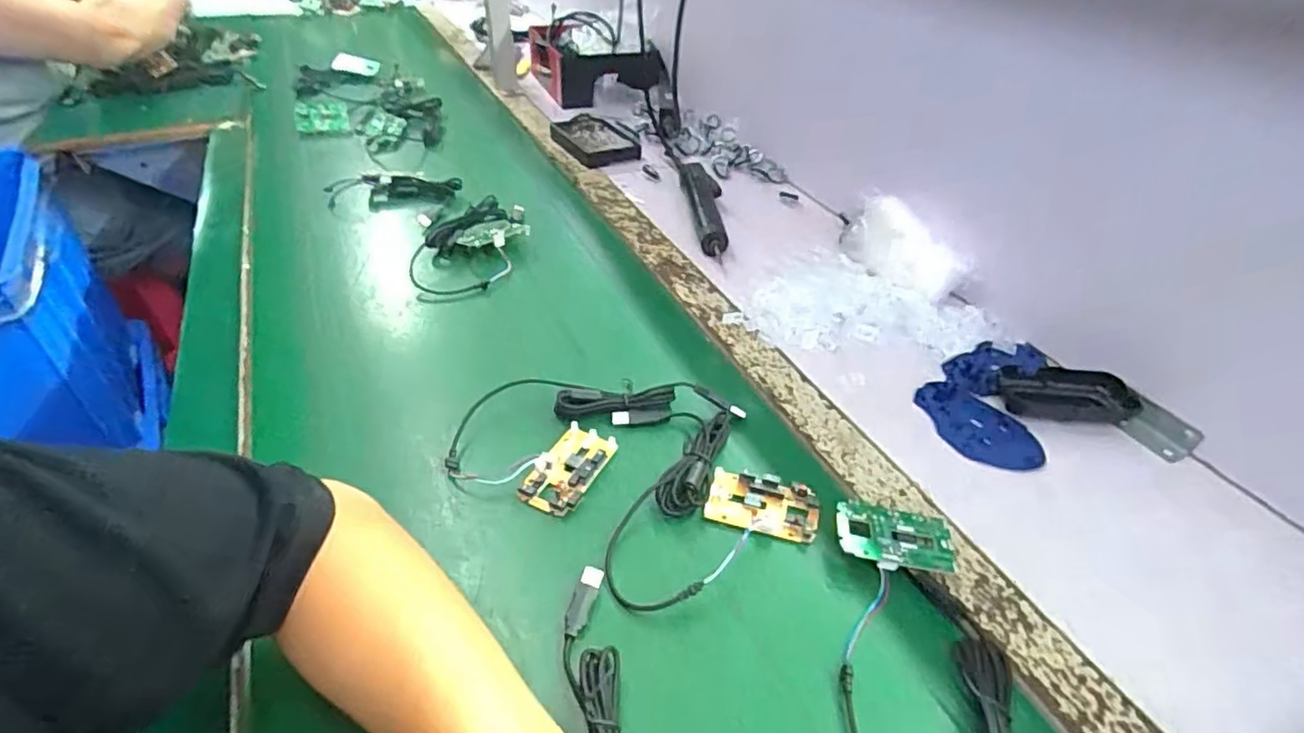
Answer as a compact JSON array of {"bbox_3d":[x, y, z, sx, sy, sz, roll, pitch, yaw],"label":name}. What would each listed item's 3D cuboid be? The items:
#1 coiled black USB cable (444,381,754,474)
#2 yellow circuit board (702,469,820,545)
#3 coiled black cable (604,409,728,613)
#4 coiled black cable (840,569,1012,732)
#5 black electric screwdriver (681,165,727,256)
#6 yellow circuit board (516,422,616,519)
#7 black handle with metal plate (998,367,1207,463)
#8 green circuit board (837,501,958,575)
[{"bbox_3d":[-0.051,0.033,0.522,0.236,0.024,0.075,-11,44,-14],"label":"coiled black USB cable"},{"bbox_3d":[0.080,0.099,0.456,0.077,0.015,0.043,10,43,8],"label":"yellow circuit board"},{"bbox_3d":[0.015,0.093,0.457,0.082,0.022,0.175,5,42,2],"label":"coiled black cable"},{"bbox_3d":[0.159,0.179,0.360,0.094,0.023,0.138,13,43,12],"label":"coiled black cable"},{"bbox_3d":[0.069,-0.211,0.808,0.043,0.033,0.217,-2,39,-5],"label":"black electric screwdriver"},{"bbox_3d":[-0.063,0.075,0.477,0.045,0.010,0.077,18,44,16],"label":"yellow circuit board"},{"bbox_3d":[0.389,0.033,0.555,0.152,0.017,0.072,21,45,19],"label":"black handle with metal plate"},{"bbox_3d":[0.165,0.116,0.430,0.078,0.008,0.045,8,42,-4],"label":"green circuit board"}]

